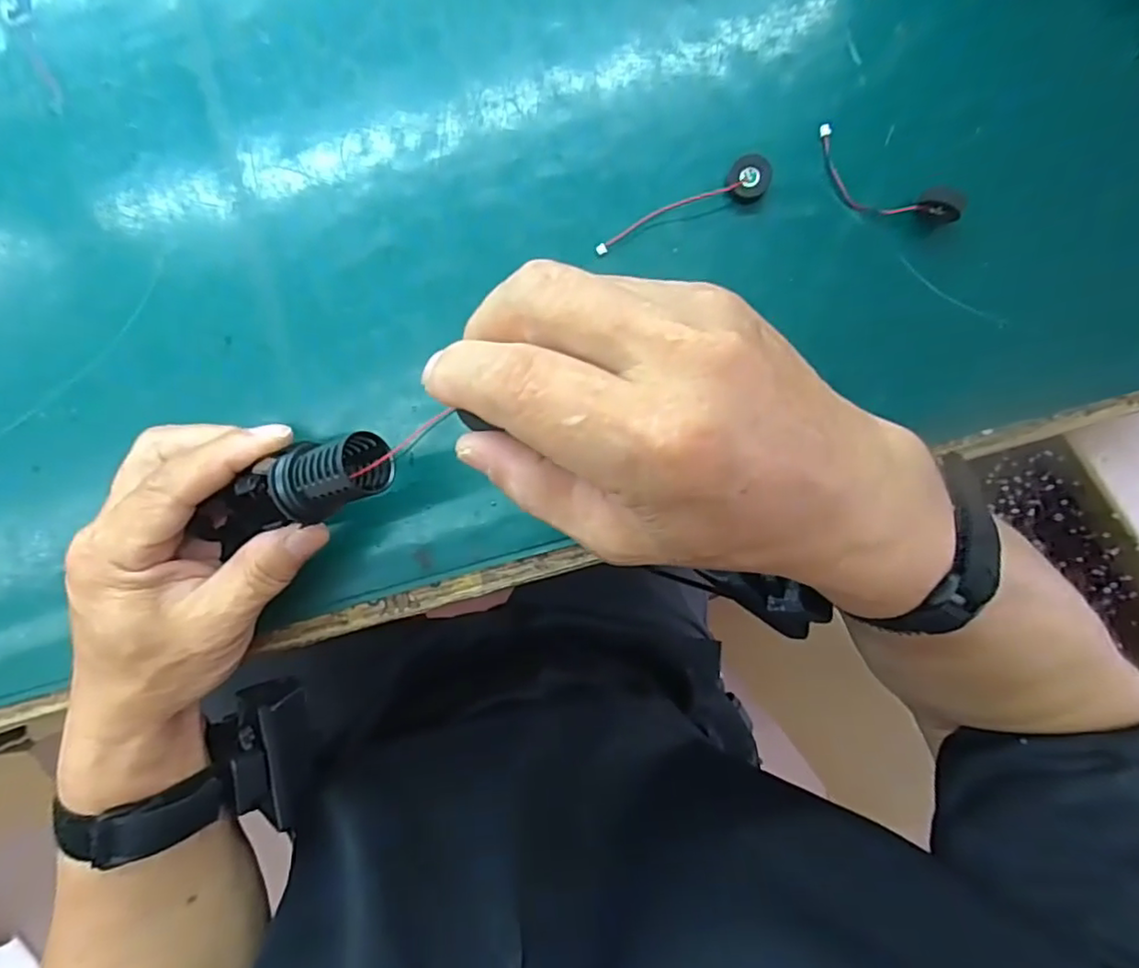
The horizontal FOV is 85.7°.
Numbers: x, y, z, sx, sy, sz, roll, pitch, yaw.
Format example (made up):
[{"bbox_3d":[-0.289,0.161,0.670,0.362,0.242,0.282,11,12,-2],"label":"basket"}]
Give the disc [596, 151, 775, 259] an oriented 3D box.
[{"bbox_3d":[0.056,-0.139,0.307,0.093,0.009,0.019,-23,94,-1],"label":"disc"}]

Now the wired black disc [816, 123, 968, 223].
[{"bbox_3d":[0.157,-0.150,0.307,0.080,0.017,0.029,32,91,-3],"label":"wired black disc"}]

